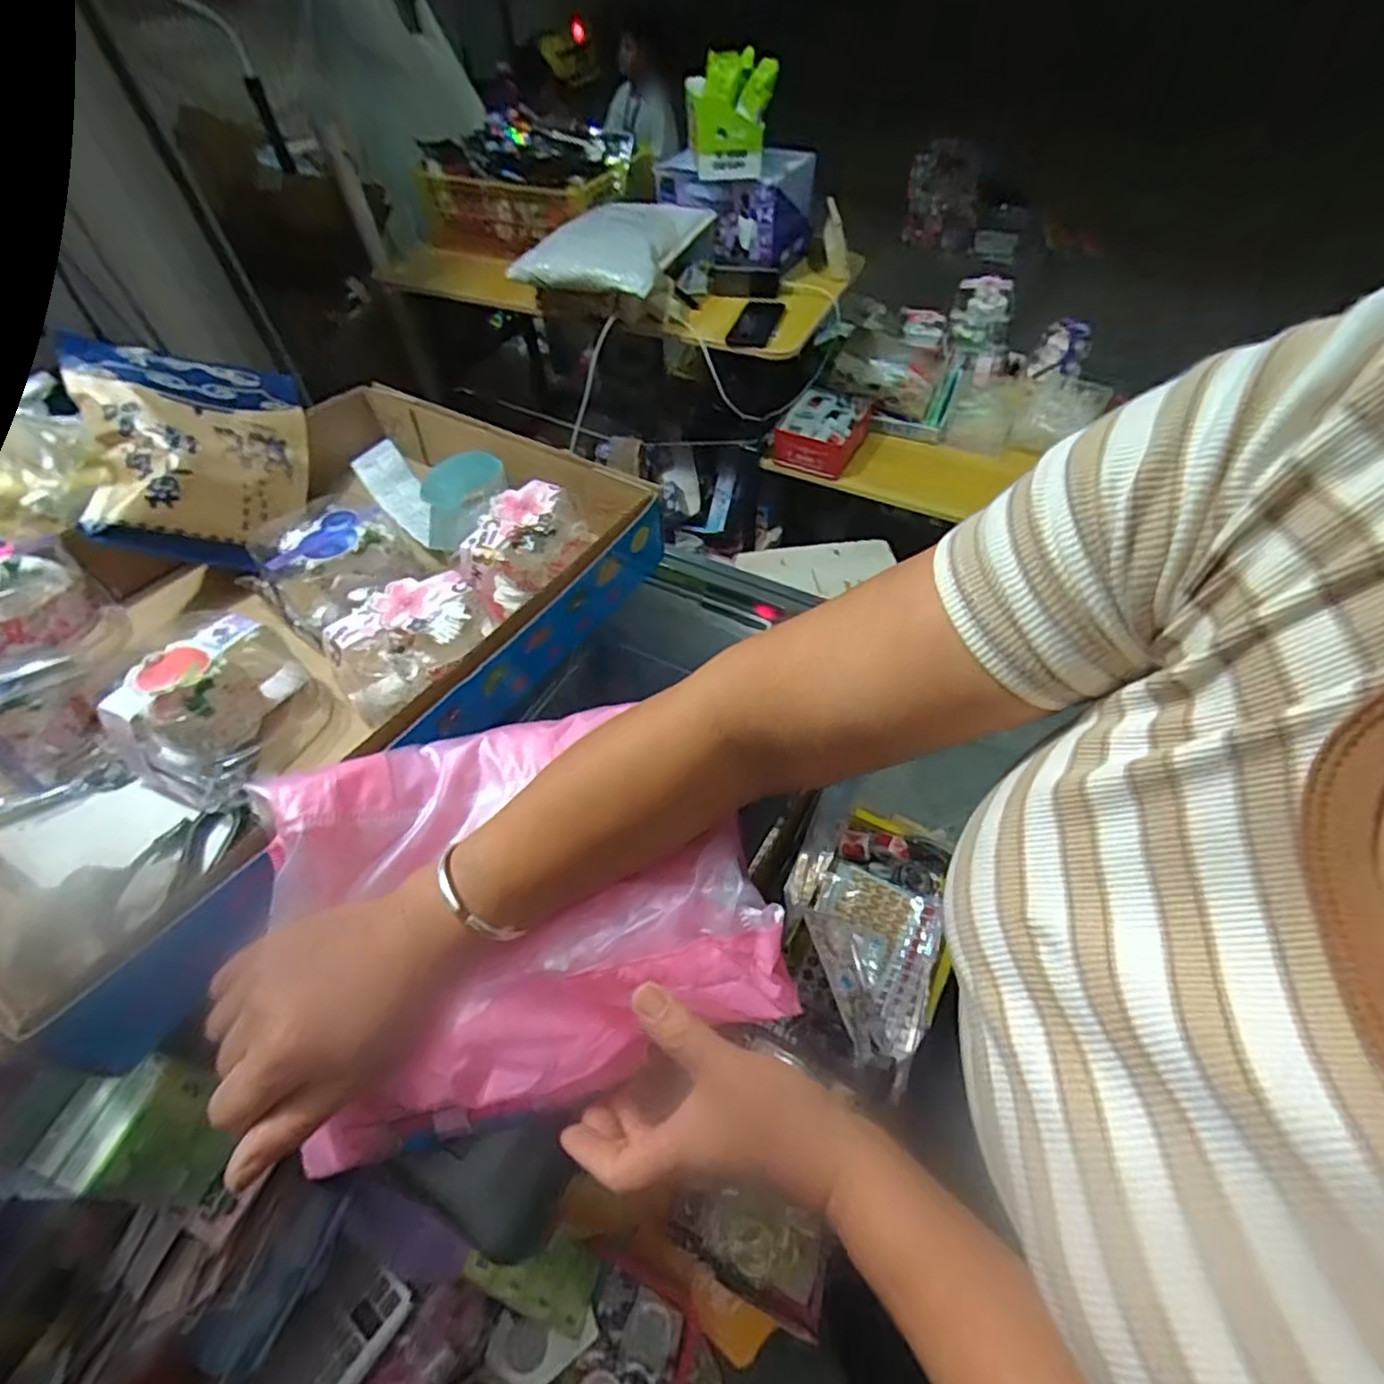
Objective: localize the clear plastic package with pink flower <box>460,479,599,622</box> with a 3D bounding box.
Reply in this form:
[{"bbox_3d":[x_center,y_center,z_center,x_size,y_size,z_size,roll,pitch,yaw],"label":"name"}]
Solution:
[{"bbox_3d":[-0.151,-0.133,0.609,0.075,0.068,0.131,38,63,26],"label":"clear plastic package with pink flower"}]

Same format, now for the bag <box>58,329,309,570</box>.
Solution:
[{"bbox_3d":[-0.451,-0.225,0.619,0.182,0.047,0.217,-7,72,-42],"label":"bag"}]

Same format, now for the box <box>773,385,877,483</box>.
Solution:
[{"bbox_3d":[0.277,-0.553,1.428,0.169,0.090,0.187,18,55,15],"label":"box"}]

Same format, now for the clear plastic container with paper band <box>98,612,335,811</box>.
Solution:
[{"bbox_3d":[-0.345,0.011,0.493,0.085,0.082,0.134,14,55,13],"label":"clear plastic container with paper band"}]

